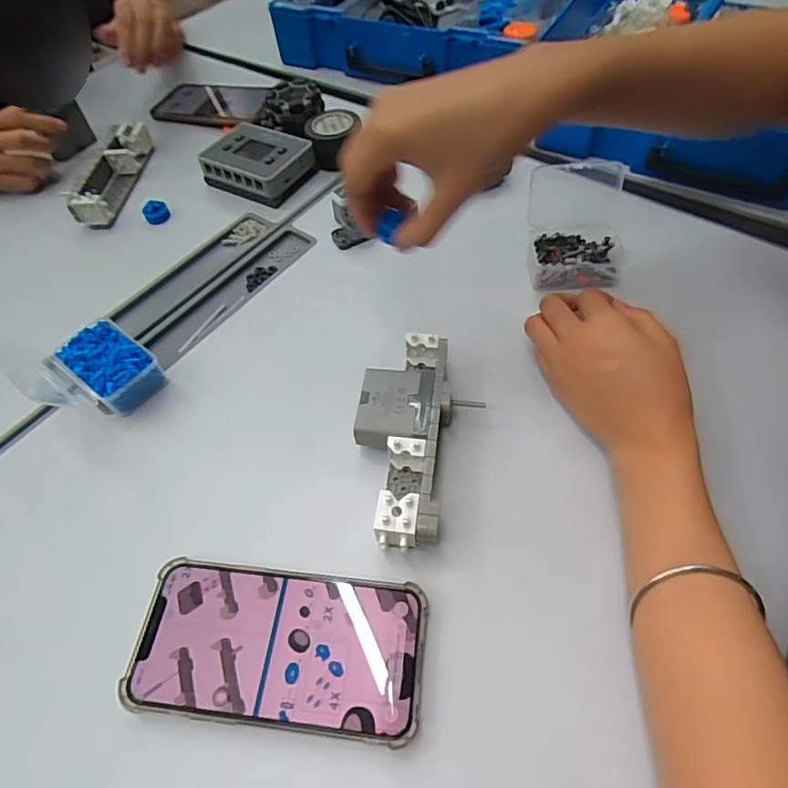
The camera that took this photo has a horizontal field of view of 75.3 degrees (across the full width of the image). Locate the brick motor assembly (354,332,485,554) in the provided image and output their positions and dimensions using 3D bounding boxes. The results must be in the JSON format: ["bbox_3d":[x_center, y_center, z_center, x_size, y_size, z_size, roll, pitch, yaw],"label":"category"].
[{"bbox_3d":[0.010,0.029,0.352,0.070,0.035,0.153,5,57,7],"label":"brick motor assembly"}]

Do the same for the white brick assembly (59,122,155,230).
[{"bbox_3d":[-0.305,-0.242,0.556,0.040,0.033,0.155,-2,56,3],"label":"white brick assembly"}]

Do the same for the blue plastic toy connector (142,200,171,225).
[{"bbox_3d":[-0.245,-0.188,0.527,0.024,0.016,0.019,-29,59,-15],"label":"blue plastic toy connector"}]

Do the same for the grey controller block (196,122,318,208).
[{"bbox_3d":[-0.143,-0.245,0.541,0.100,0.033,0.079,25,61,19],"label":"grey controller block"}]

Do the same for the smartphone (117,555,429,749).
[{"bbox_3d":[-0.065,0.144,0.294,0.158,0.013,0.079,4,57,6],"label":"smartphone"}]

